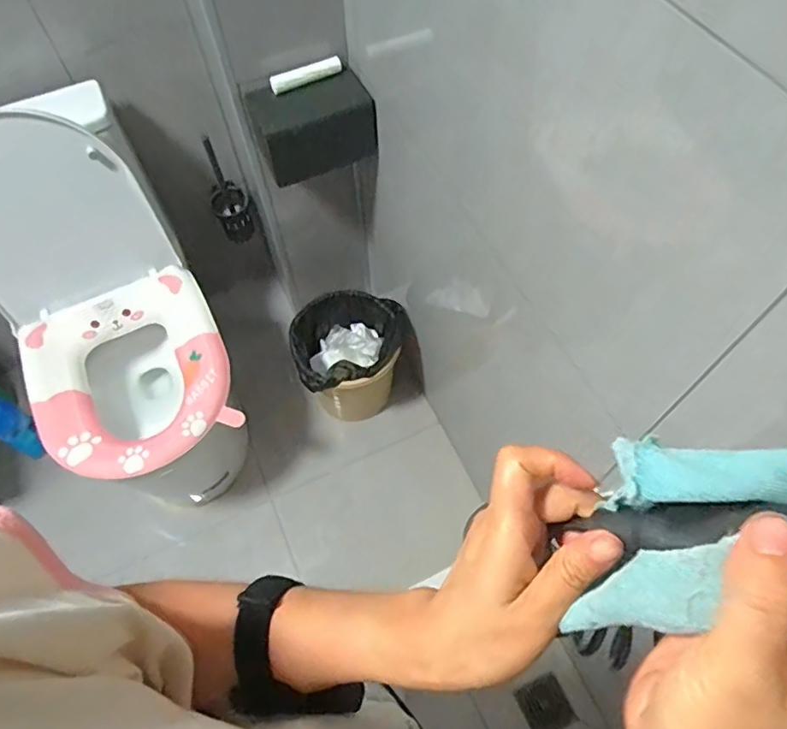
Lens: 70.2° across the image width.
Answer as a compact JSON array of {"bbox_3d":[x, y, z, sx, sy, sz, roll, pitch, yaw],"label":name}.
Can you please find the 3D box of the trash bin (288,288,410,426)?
[{"bbox_3d":[-0.099,-0.019,1.473,0.290,0.304,0.266,0,61,1],"label":"trash bin"}]

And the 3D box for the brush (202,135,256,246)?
[{"bbox_3d":[-0.413,-0.423,1.396,0.094,0.263,0.084,-24,64,-11],"label":"brush"}]

